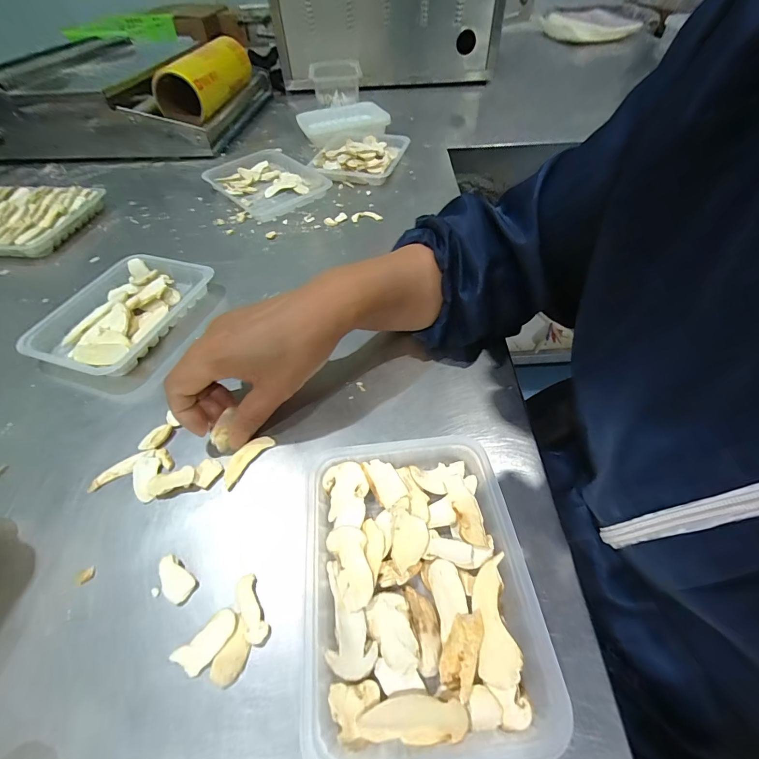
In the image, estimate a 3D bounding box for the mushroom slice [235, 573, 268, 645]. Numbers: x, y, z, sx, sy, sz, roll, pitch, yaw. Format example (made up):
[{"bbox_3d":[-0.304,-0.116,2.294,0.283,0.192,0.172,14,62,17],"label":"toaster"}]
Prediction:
[{"bbox_3d":[-0.078,0.136,0.218,0.013,0.006,0.039,-24,54,-16],"label":"mushroom slice"}]

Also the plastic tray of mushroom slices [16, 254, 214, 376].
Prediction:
[{"bbox_3d":[-0.271,-0.072,0.385,0.129,0.027,0.161,17,54,17],"label":"plastic tray of mushroom slices"}]

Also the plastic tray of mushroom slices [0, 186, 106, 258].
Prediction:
[{"bbox_3d":[-0.544,-0.234,0.525,0.236,0.032,0.160,5,51,7],"label":"plastic tray of mushroom slices"}]

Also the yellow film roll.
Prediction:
[{"bbox_3d":[-0.361,-0.643,0.772,0.104,0.083,0.394,-1,51,2],"label":"yellow film roll"}]

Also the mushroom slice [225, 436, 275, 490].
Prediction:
[{"bbox_3d":[-0.103,0.060,0.282,0.017,0.005,0.046,29,58,24],"label":"mushroom slice"}]

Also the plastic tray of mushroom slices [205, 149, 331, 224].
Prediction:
[{"bbox_3d":[-0.172,-0.308,0.568,0.138,0.024,0.182,-34,57,-22],"label":"plastic tray of mushroom slices"}]

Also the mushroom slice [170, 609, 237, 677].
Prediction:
[{"bbox_3d":[-0.098,0.151,0.208,0.035,0.005,0.018,-35,57,-23],"label":"mushroom slice"}]

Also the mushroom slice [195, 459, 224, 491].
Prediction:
[{"bbox_3d":[-0.130,0.071,0.275,0.019,0.004,0.021,19,55,18],"label":"mushroom slice"}]

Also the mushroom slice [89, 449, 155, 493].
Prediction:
[{"bbox_3d":[-0.198,0.069,0.281,0.049,0.008,0.013,-24,54,-16],"label":"mushroom slice"}]

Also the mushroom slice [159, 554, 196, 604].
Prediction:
[{"bbox_3d":[-0.131,0.127,0.232,0.030,0.005,0.016,27,57,23],"label":"mushroom slice"}]

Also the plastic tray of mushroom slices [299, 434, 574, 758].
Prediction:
[{"bbox_3d":[0.020,0.115,0.218,0.130,0.024,0.164,-7,51,-2],"label":"plastic tray of mushroom slices"}]

